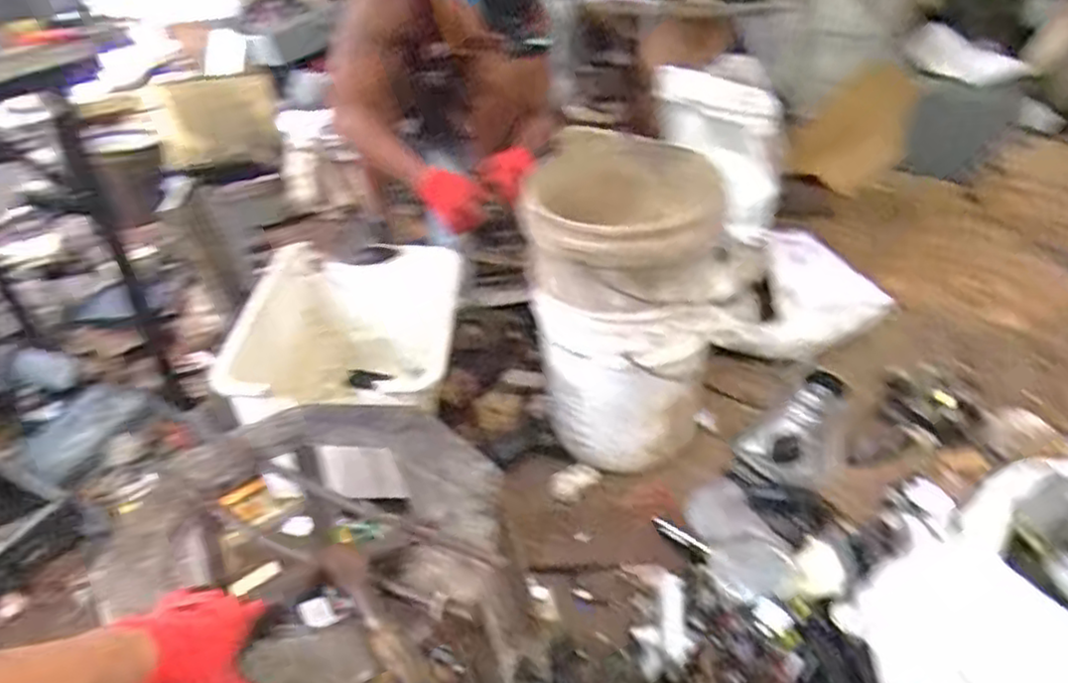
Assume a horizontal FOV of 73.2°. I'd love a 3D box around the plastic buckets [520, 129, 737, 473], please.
[{"bbox_3d":[0.148,-0.044,1.222,0.300,0.484,0.288,-5,34,-3],"label":"plastic buckets"}]

